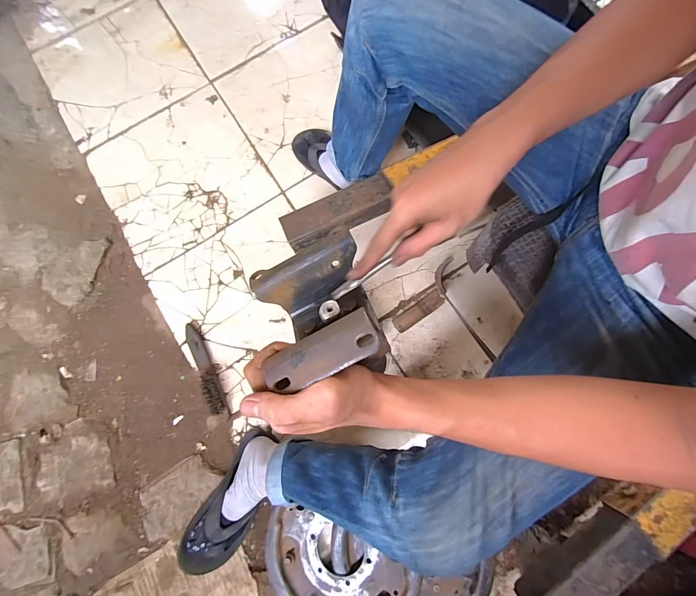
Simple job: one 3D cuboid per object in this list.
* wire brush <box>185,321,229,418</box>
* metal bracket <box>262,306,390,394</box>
[{"bbox_3d":[-0.323,0.161,0.753,0.043,0.043,0.232,-26,79,-5],"label":"wire brush"},{"bbox_3d":[-0.017,0.036,0.223,0.080,0.009,0.032,-25,80,4],"label":"metal bracket"}]

